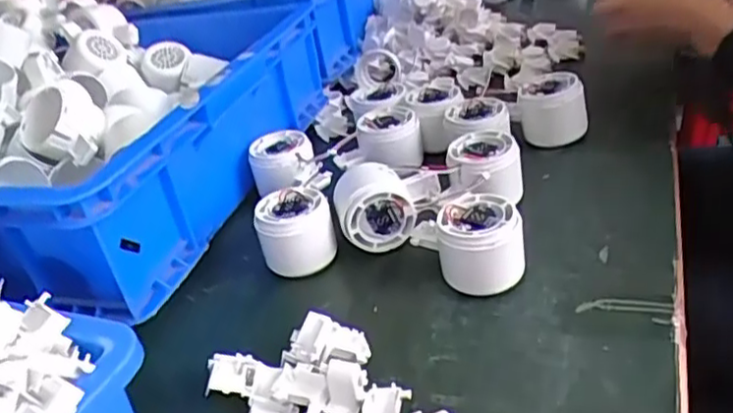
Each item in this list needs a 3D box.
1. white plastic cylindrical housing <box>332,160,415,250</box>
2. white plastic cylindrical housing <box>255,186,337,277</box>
[{"bbox_3d":[0.004,-0.001,0.541,0.059,0.073,0.047,-12,31,-1],"label":"white plastic cylindrical housing"},{"bbox_3d":[-0.056,0.018,0.541,0.055,0.053,0.055,-5,33,4],"label":"white plastic cylindrical housing"}]

